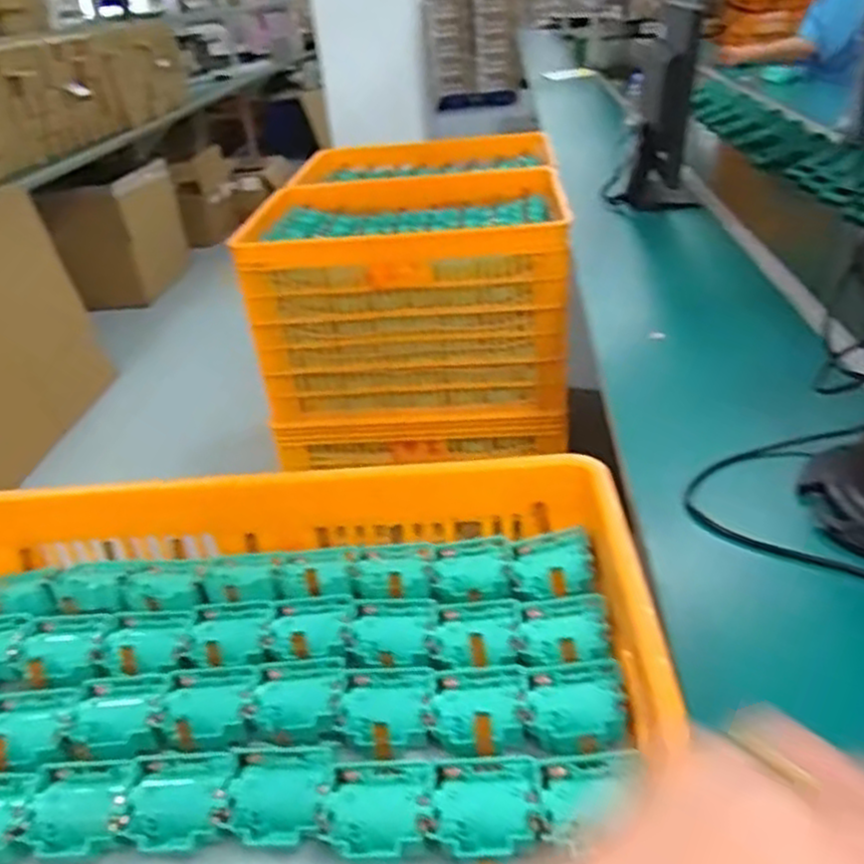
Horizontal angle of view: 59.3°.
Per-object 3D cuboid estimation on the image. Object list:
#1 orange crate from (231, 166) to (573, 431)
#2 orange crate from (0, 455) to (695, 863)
[{"bbox_3d":[-0.029,-0.316,1.744,0.677,0.396,0.519,1,32,12],"label":"orange crate"},{"bbox_3d":[-0.155,0.335,0.660,0.652,0.409,0.472,-5,31,2],"label":"orange crate"}]

